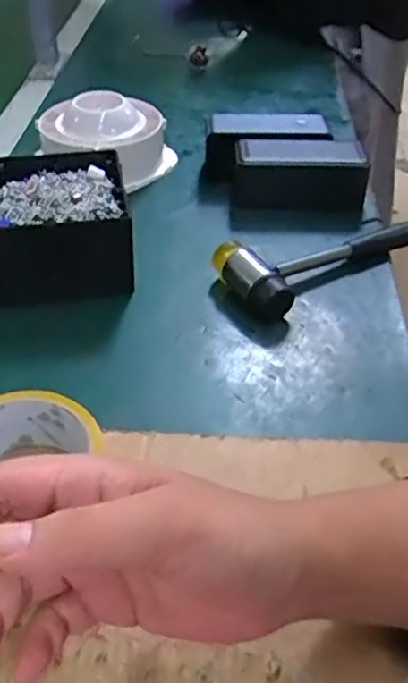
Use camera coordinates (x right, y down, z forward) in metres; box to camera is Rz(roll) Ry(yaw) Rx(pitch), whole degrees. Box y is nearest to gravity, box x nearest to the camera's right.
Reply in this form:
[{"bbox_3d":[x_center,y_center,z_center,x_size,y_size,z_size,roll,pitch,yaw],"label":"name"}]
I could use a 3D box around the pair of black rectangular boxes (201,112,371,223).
[{"bbox_3d":[0.082,-0.186,0.663,0.157,0.059,0.096,2,41,1],"label":"pair of black rectangular boxes"}]

